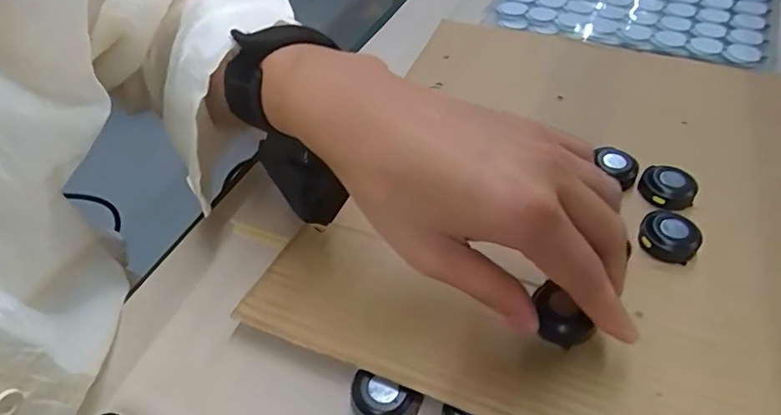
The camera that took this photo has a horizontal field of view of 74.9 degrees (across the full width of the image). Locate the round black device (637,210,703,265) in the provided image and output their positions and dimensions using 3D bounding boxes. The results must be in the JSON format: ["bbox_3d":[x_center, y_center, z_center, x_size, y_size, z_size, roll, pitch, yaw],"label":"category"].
[{"bbox_3d":[0.153,0.016,0.281,0.030,0.013,0.025,26,54,26],"label":"round black device"}]

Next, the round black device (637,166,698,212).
[{"bbox_3d":[0.167,-0.011,0.305,0.026,0.017,0.026,-2,46,3],"label":"round black device"}]

